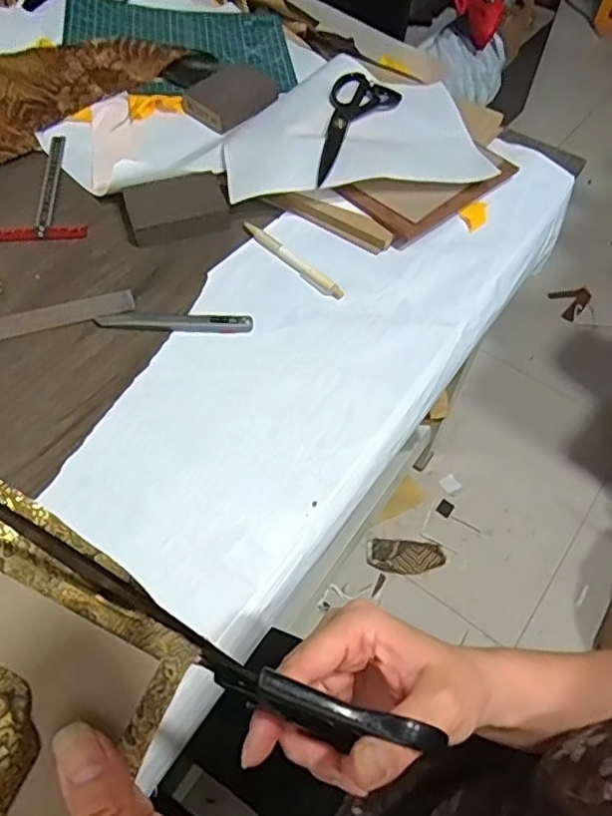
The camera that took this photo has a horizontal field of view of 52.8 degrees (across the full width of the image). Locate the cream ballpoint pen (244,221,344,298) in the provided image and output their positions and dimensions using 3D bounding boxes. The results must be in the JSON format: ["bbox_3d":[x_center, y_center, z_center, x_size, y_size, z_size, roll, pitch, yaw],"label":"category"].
[{"bbox_3d":[-0.016,-0.151,0.621,0.014,0.010,0.137,-37,65,-25],"label":"cream ballpoint pen"}]

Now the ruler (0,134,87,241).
[{"bbox_3d":[-0.279,-0.242,0.669,0.084,0.007,0.168,-4,56,-6],"label":"ruler"}]

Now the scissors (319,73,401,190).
[{"bbox_3d":[0.063,-0.327,0.702,0.079,0.017,0.222,8,55,2],"label":"scissors"}]

